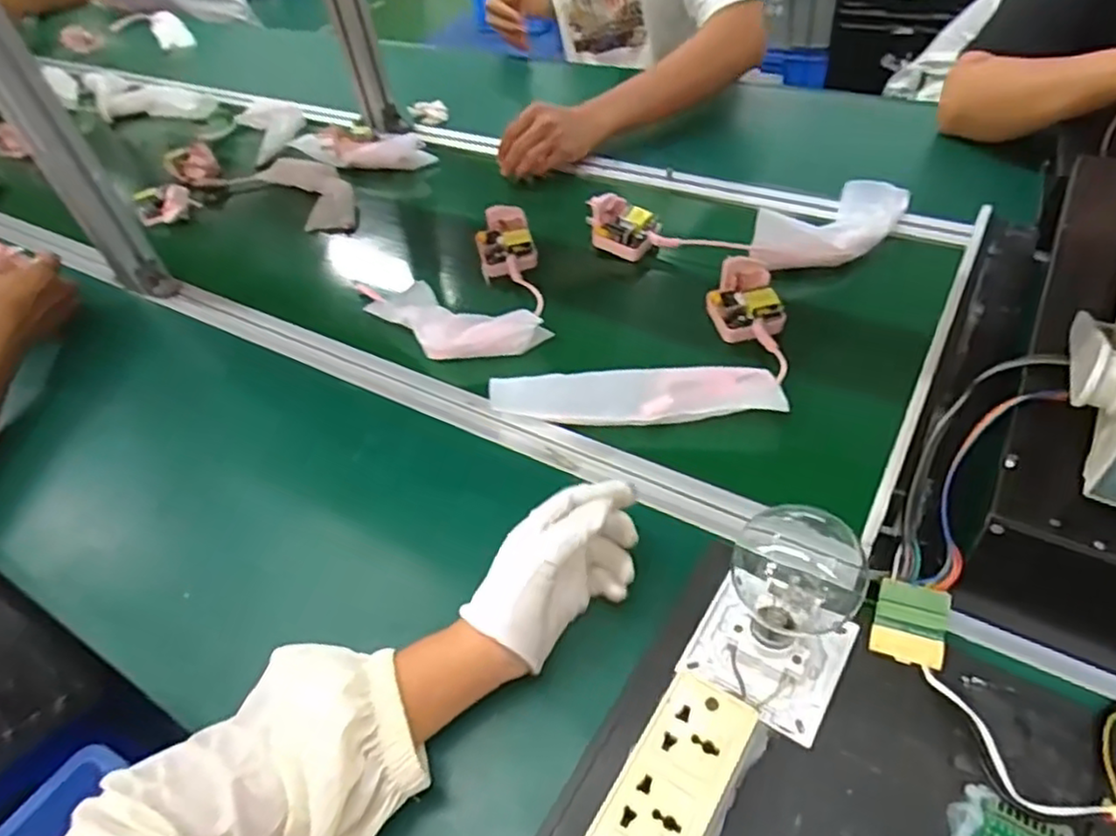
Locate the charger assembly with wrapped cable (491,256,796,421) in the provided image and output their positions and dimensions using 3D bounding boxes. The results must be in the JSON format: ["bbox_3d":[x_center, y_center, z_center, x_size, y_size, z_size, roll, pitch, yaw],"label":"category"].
[{"bbox_3d":[0.080,-0.071,0.641,0.259,0.040,0.192,-1,47,9],"label":"charger assembly with wrapped cable"}]

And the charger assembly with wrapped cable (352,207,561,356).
[{"bbox_3d":[-0.115,-0.136,0.734,0.196,0.040,0.211,-5,47,5],"label":"charger assembly with wrapped cable"}]

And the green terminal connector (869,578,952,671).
[{"bbox_3d":[0.220,0.128,0.429,0.041,0.009,0.047,13,84,18],"label":"green terminal connector"}]

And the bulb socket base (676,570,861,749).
[{"bbox_3d":[0.131,0.142,0.429,0.088,0.032,0.077,22,55,28],"label":"bulb socket base"}]

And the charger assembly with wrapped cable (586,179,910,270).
[{"bbox_3d":[0.215,-0.211,0.748,0.348,0.045,0.152,-10,46,1],"label":"charger assembly with wrapped cable"}]

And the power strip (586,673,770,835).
[{"bbox_3d":[0.051,0.223,0.367,0.057,0.030,0.167,24,55,28],"label":"power strip"}]

